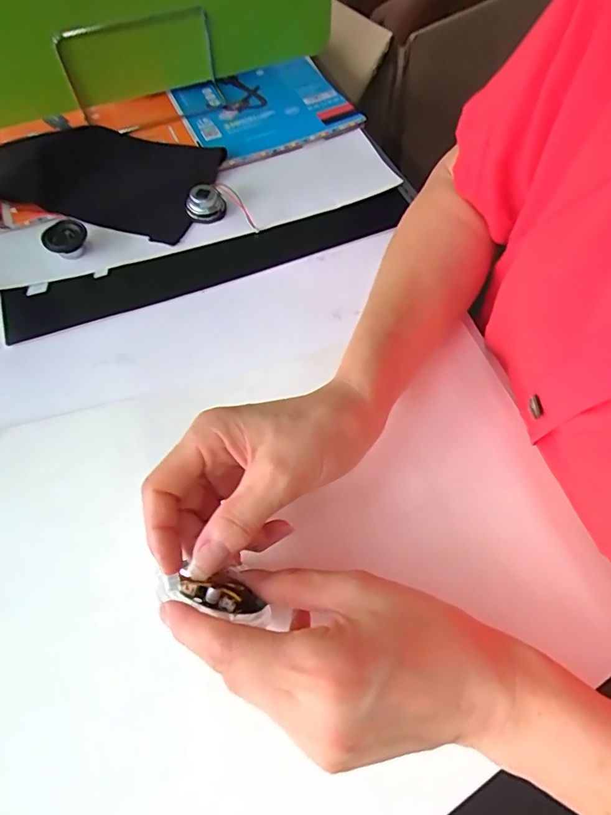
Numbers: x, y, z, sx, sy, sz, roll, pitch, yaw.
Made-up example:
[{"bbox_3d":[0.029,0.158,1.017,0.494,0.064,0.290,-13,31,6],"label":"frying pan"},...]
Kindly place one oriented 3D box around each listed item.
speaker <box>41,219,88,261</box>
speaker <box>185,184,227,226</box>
[{"bbox_3d":[-0.205,-0.144,0.418,0.035,0.014,0.039,-37,66,-18],"label":"speaker"},{"bbox_3d":[-0.089,-0.180,0.433,0.034,0.020,0.034,-14,61,-6],"label":"speaker"}]

